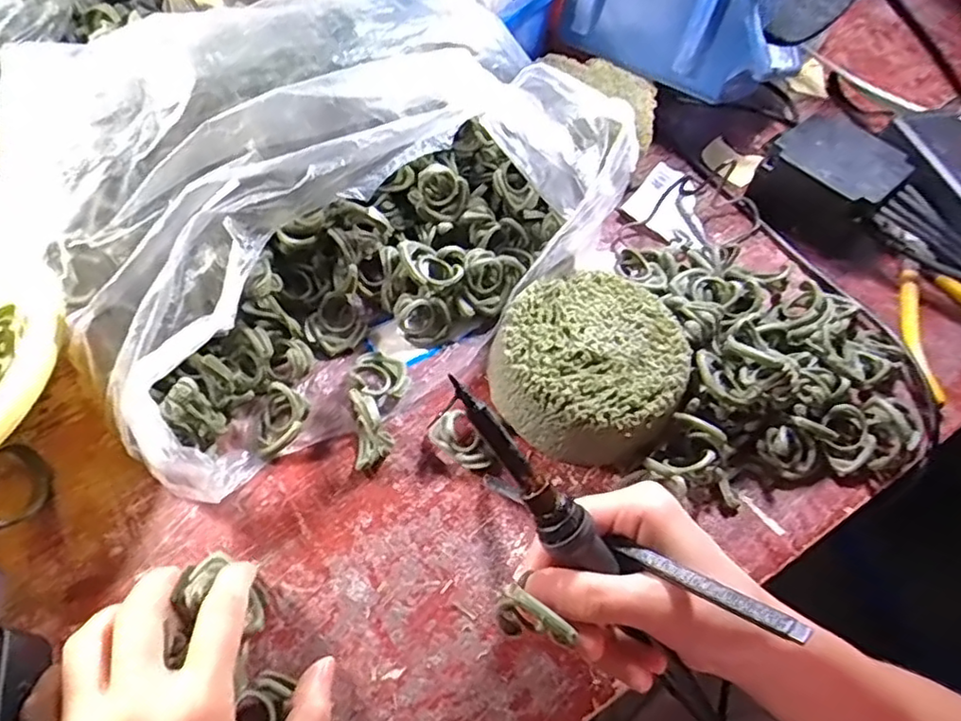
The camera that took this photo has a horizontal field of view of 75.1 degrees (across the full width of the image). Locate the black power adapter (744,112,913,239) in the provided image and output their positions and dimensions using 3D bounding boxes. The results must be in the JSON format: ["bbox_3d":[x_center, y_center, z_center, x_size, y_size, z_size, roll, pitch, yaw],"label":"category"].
[{"bbox_3d":[0.247,-0.131,0.451,0.083,0.049,0.083,-38,68,-24],"label":"black power adapter"}]

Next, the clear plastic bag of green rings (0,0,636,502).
[{"bbox_3d":[-0.083,-0.097,0.357,0.295,0.128,0.206,-32,66,-21],"label":"clear plastic bag of green rings"}]

